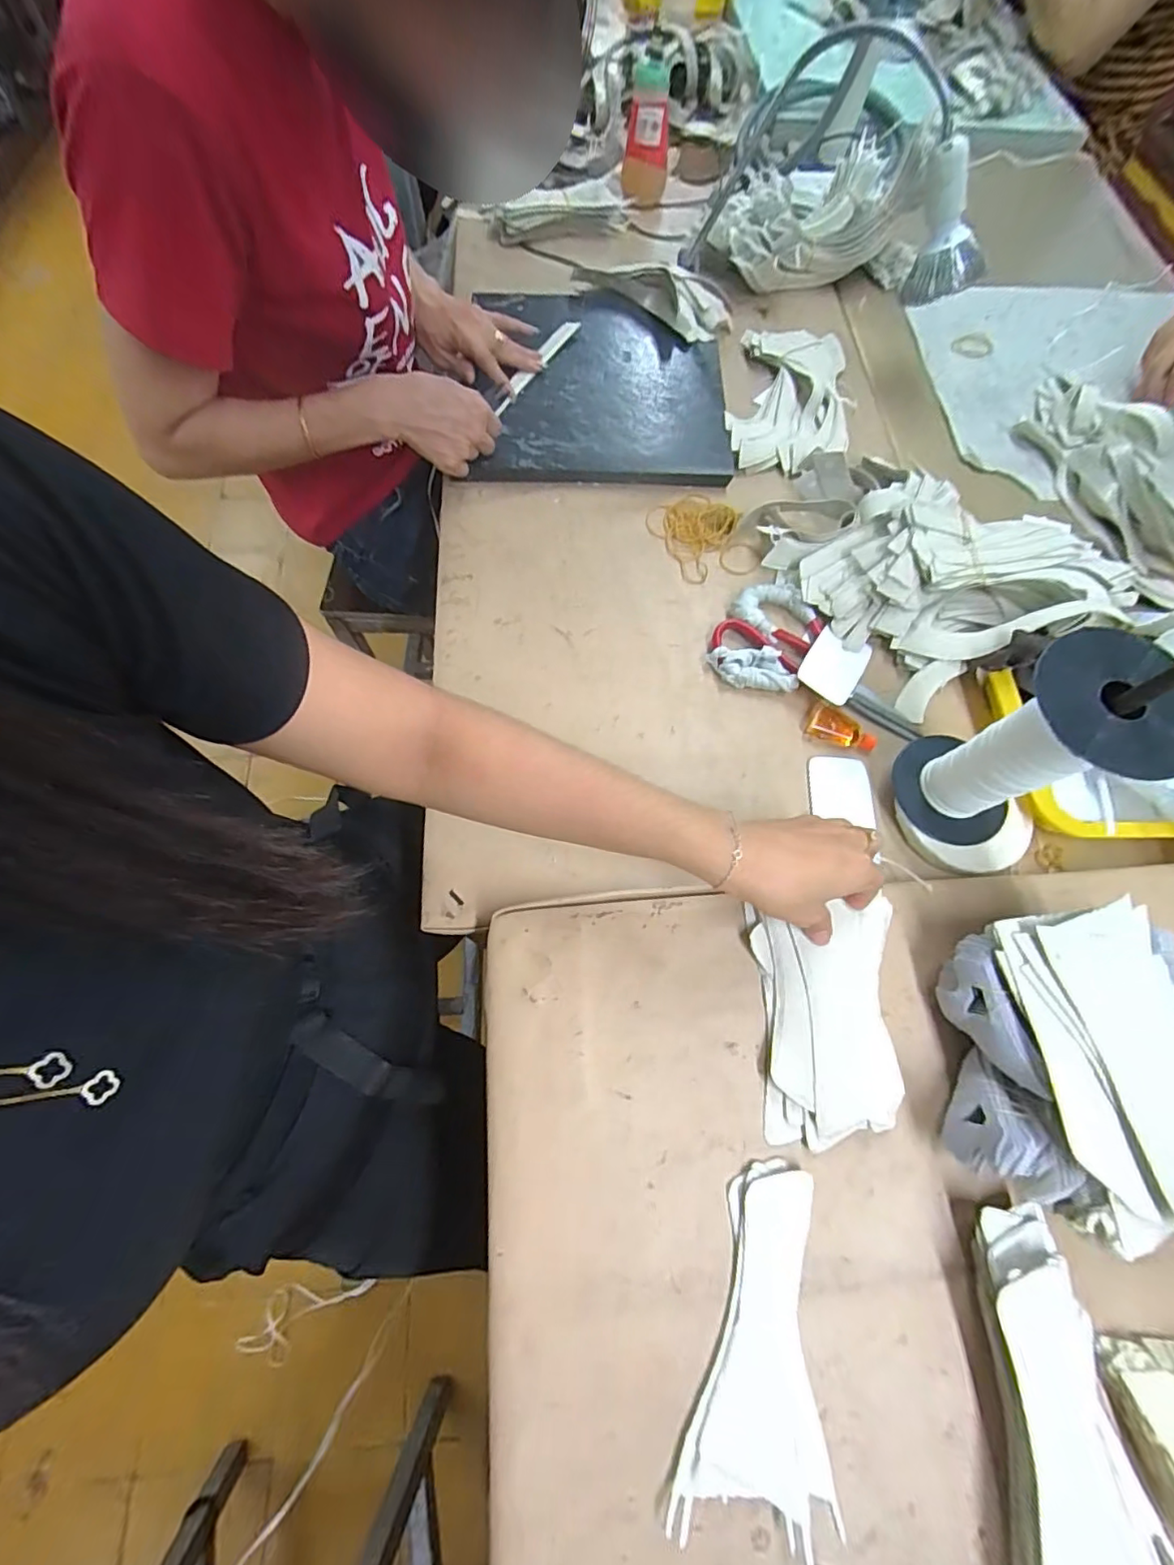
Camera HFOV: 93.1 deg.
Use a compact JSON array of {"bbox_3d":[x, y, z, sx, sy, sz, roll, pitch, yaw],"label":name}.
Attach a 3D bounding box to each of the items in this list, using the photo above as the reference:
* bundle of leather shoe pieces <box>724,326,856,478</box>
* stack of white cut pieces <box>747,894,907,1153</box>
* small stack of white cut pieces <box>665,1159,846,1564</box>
[{"bbox_3d":[0.242,-0.466,0.667,0.130,0.028,0.248,10,67,3],"label":"bundle of leather shoe pieces"},{"bbox_3d":[0.170,0.165,0.389,0.099,0.018,0.151,2,67,0],"label":"stack of white cut pieces"},{"bbox_3d":[0.109,0.331,0.330,0.084,0.014,0.175,13,67,5],"label":"small stack of white cut pieces"}]

